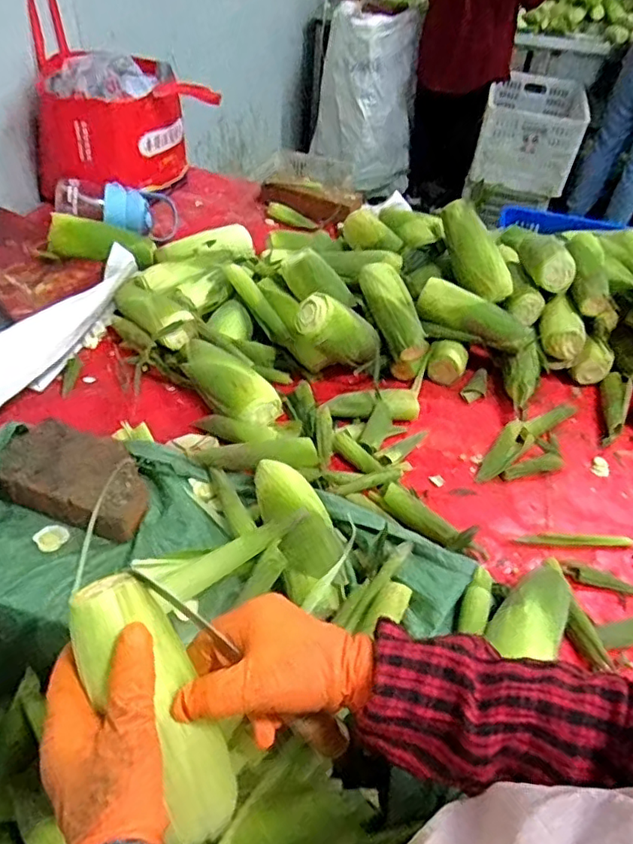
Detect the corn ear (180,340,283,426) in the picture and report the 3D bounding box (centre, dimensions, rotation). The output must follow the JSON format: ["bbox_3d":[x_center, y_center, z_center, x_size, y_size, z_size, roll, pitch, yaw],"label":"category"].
[{"bbox_3d":[-0.130,-0.066,0.869,0.077,0.059,0.173,-31,54,-32],"label":"corn ear"}]

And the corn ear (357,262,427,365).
[{"bbox_3d":[0.126,-0.182,0.963,0.070,0.055,0.195,-10,58,-15],"label":"corn ear"}]

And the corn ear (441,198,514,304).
[{"bbox_3d":[0.265,-0.289,1.017,0.065,0.071,0.190,-14,71,-19],"label":"corn ear"}]

